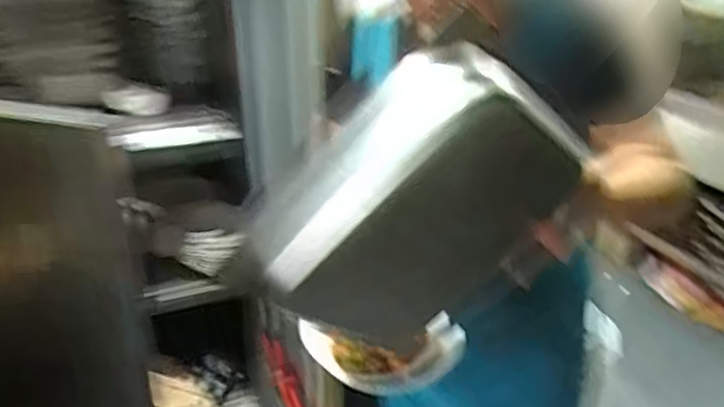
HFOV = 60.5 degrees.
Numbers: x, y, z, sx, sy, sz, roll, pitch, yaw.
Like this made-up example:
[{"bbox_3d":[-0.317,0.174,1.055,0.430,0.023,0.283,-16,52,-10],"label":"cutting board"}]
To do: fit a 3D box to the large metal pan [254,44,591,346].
[{"bbox_3d":[0.053,0.009,0.552,0.241,0.273,0.065,35,17,-43],"label":"large metal pan"}]

